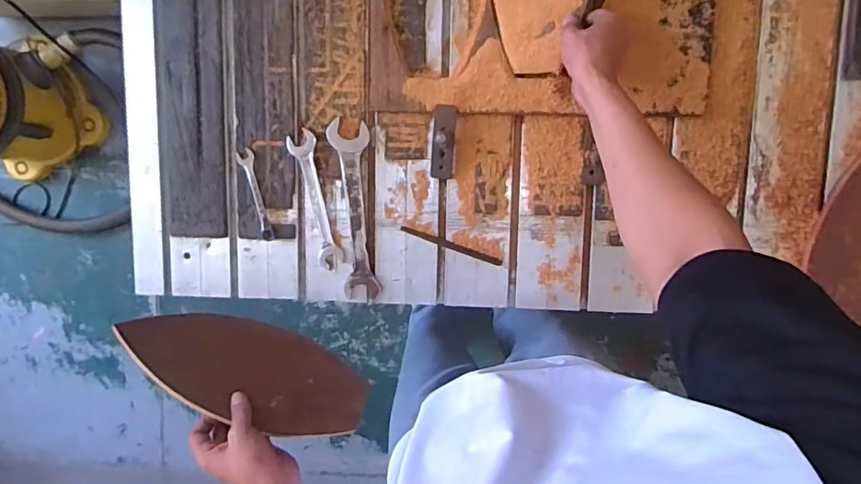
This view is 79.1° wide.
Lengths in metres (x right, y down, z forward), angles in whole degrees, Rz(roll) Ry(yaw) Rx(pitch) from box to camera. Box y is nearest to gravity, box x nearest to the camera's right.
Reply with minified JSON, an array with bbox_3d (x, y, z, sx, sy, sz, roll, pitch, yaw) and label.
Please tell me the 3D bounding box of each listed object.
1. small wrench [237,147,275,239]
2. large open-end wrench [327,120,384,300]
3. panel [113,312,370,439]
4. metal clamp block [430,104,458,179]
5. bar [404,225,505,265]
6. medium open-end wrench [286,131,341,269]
[{"bbox_3d":[-0.247,-0.066,0.738,0.023,0.008,0.130,-12,97,6],"label":"small wrench"},{"bbox_3d":[-0.104,-0.041,0.730,0.053,0.011,0.249,-5,98,5],"label":"large open-end wrench"},{"bbox_3d":[-0.208,0.153,0.614,0.283,0.017,0.107,26,66,-17],"label":"panel"},{"bbox_3d":[0.016,-0.132,0.688,0.032,0.044,0.097,4,99,4],"label":"metal clamp block"},{"bbox_3d":[0.030,0.006,0.730,0.146,0.004,0.011,20,99,1],"label":"bar"},{"bbox_3d":[-0.163,-0.057,0.734,0.039,0.005,0.192,-11,97,6],"label":"medium open-end wrench"}]

